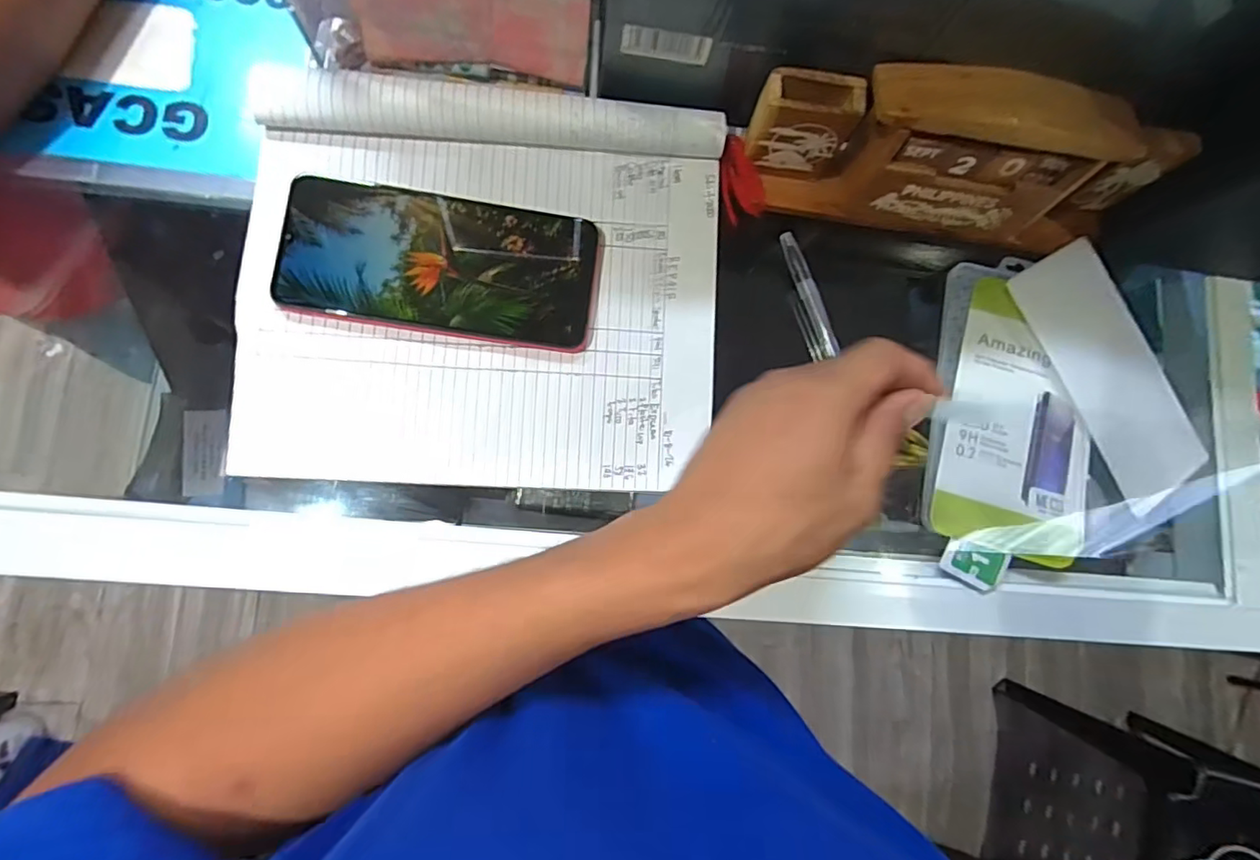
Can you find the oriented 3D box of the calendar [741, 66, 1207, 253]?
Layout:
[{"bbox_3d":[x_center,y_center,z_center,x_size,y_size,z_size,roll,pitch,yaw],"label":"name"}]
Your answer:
[{"bbox_3d":[0.184,-0.150,0.316,0.237,0.082,0.051,7,82,-6],"label":"calendar"}]

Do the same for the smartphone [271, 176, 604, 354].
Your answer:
[{"bbox_3d":[-0.098,-0.088,0.303,0.160,0.007,0.074,8,82,-5],"label":"smartphone"}]

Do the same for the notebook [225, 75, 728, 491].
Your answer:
[{"bbox_3d":[-0.075,-0.075,0.304,0.247,0.020,0.207,3,85,-5],"label":"notebook"}]

